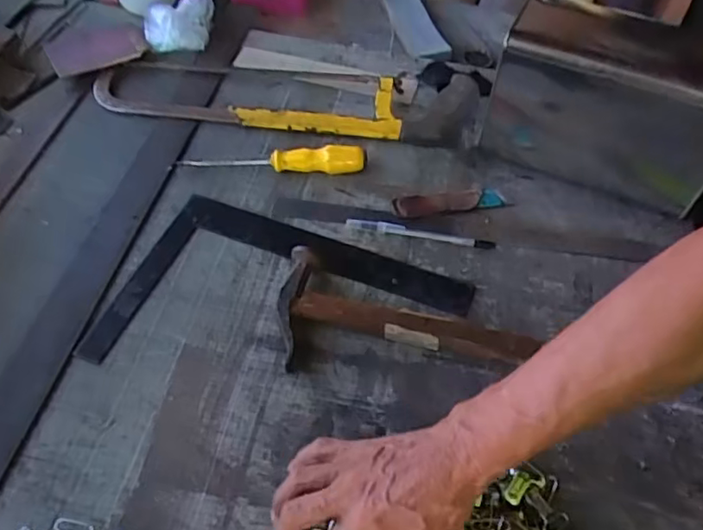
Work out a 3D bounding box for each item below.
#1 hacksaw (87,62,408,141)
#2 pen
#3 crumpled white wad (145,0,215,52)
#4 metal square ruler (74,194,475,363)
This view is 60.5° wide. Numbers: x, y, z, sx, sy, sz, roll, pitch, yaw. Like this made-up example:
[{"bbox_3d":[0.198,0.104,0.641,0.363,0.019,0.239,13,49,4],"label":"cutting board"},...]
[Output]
[{"bbox_3d":[-0.119,-0.204,0.720,0.374,0.017,0.111,3,53,0],"label":"hacksaw"},{"bbox_3d":[0.070,-0.032,0.617,0.149,0.004,0.014,9,53,4],"label":"pen"},{"bbox_3d":[-0.222,-0.310,0.768,0.087,0.048,0.061,2,53,-1],"label":"crumpled white wad"},{"bbox_3d":[-0.060,0.041,0.557,0.313,0.008,0.199,16,53,9],"label":"metal square ruler"}]

